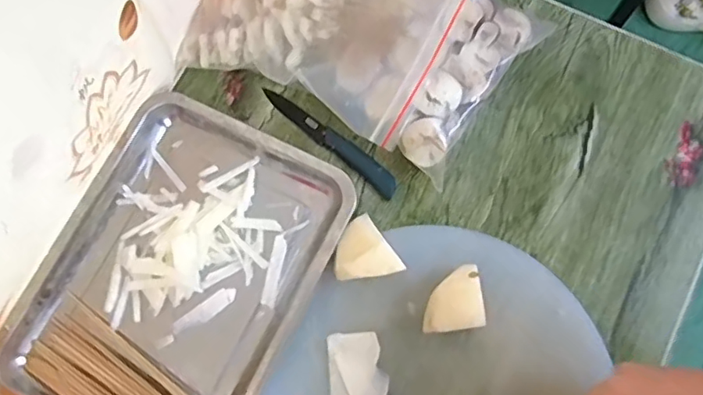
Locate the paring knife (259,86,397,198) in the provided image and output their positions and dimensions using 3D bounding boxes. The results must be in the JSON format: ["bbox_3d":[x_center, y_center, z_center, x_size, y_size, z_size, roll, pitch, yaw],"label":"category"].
[{"bbox_3d":[-0.024,-0.066,0.637,0.185,0.010,0.025,40,80,10],"label":"paring knife"}]

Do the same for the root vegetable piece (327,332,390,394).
[{"bbox_3d":[0.006,0.175,0.570,0.055,0.004,0.080,-6,76,0],"label":"root vegetable piece"}]

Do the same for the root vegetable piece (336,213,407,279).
[{"bbox_3d":[0.014,0.048,0.581,0.064,0.046,0.064,-7,76,-1],"label":"root vegetable piece"}]

